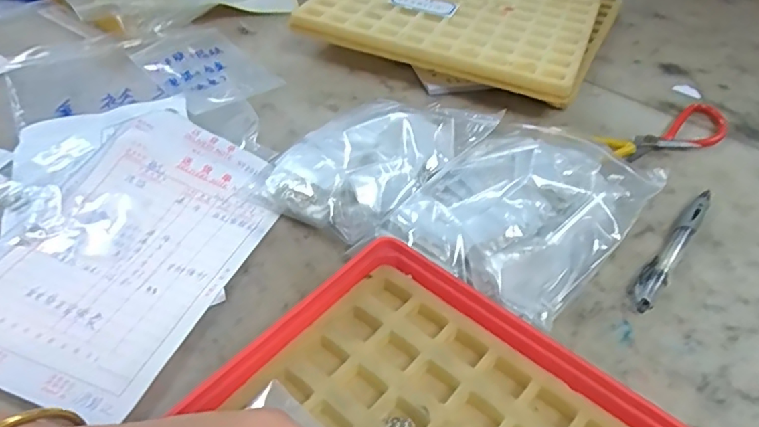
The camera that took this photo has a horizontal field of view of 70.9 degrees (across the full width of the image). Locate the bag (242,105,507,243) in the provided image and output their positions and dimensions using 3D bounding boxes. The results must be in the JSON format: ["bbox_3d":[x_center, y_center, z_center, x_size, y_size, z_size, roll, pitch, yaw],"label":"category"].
[{"bbox_3d":[0.001,-0.042,0.381,0.094,0.035,0.163,34,51,26],"label":"bag"}]

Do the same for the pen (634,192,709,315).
[{"bbox_3d":[0.197,0.021,0.355,0.014,0.010,0.132,34,51,26],"label":"pen"}]

